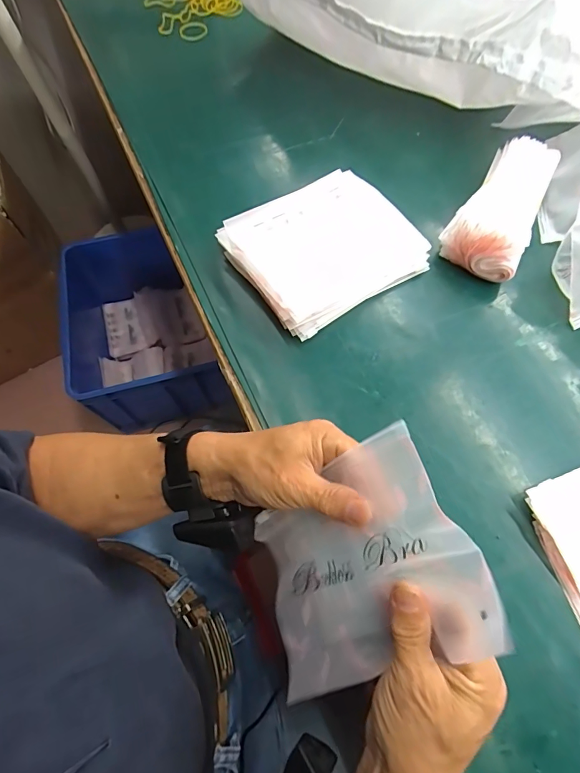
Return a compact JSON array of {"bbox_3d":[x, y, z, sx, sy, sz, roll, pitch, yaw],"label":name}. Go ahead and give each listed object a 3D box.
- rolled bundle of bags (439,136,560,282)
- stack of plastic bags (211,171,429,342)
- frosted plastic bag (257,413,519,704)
[{"bbox_3d":[0.259,-0.219,0.499,0.085,0.061,0.195,29,68,13],"label":"rolled bundle of bags"},{"bbox_3d":[0.043,-0.166,0.482,0.207,0.034,0.169,-31,69,-14],"label":"stack of plastic bags"},{"bbox_3d":[0.042,0.133,0.302,0.030,0.180,0.139,-2,60,-45],"label":"frosted plastic bag"}]

